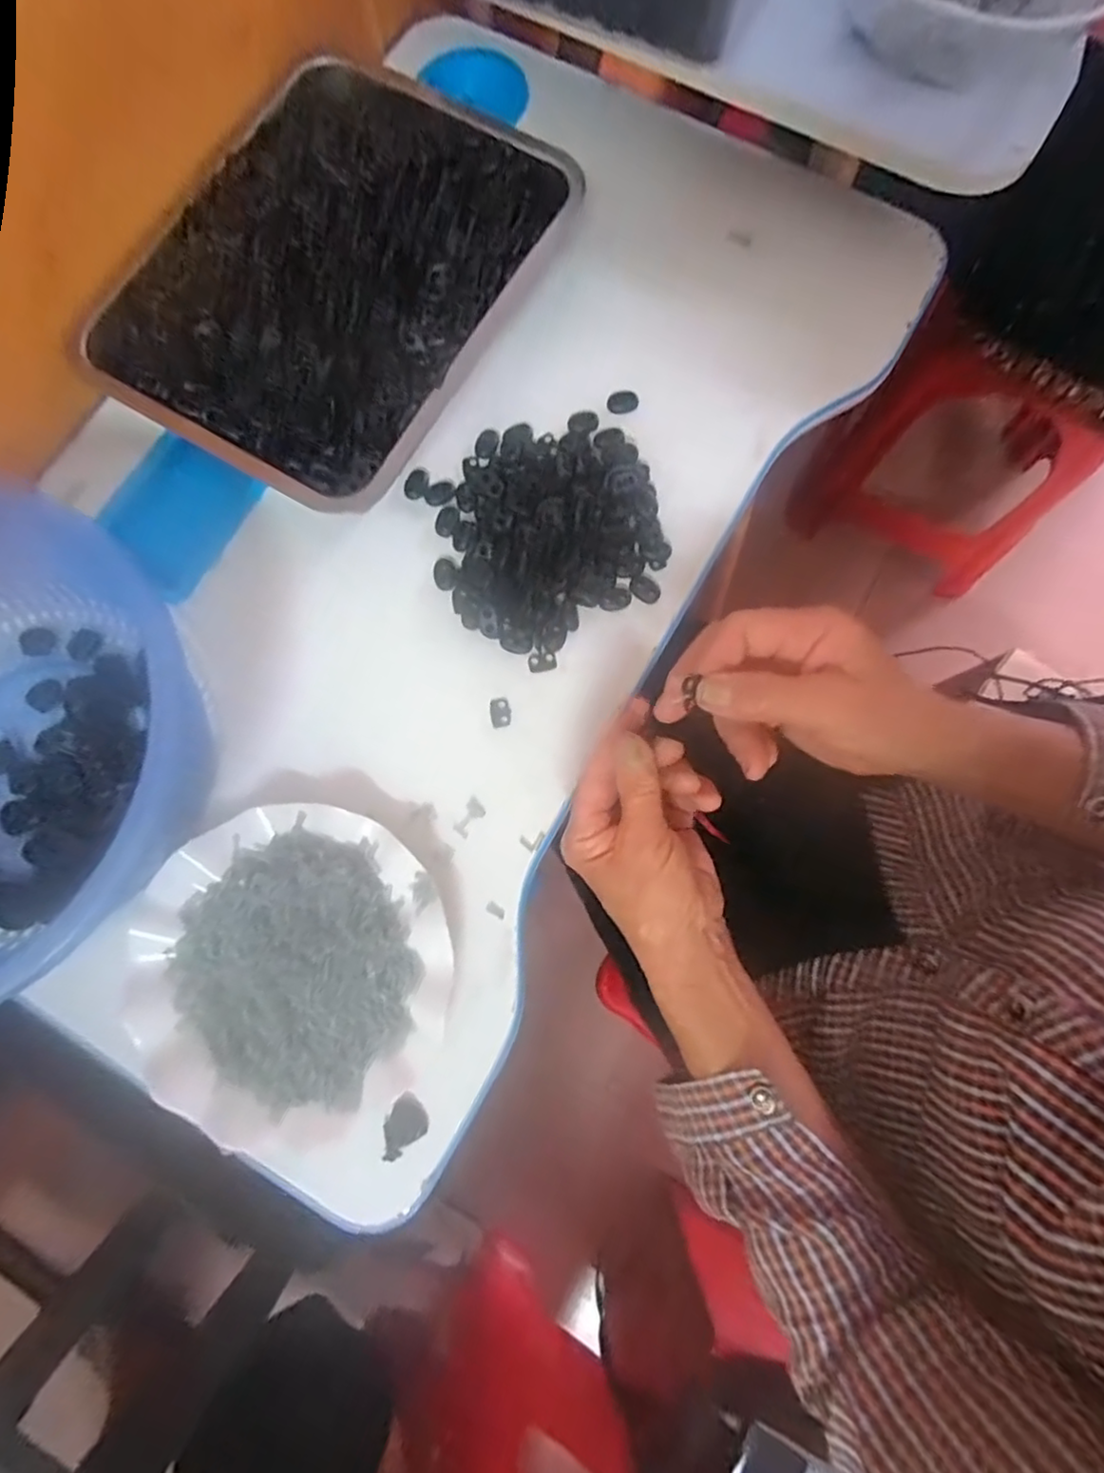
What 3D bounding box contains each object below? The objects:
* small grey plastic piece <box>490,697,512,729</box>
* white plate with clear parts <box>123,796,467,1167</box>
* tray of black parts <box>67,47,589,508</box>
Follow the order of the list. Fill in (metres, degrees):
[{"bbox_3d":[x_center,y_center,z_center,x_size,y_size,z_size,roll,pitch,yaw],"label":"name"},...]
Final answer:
[{"bbox_3d":[-0.034,-0.016,0.413,0.013,0.007,0.020,-7,79,-1],"label":"small grey plastic piece"},{"bbox_3d":[-0.152,0.134,0.366,0.182,0.041,0.179,0,79,1],"label":"white plate with clear parts"},{"bbox_3d":[-0.143,-0.314,0.417,0.216,0.029,0.302,31,85,-2],"label":"tray of black parts"}]

